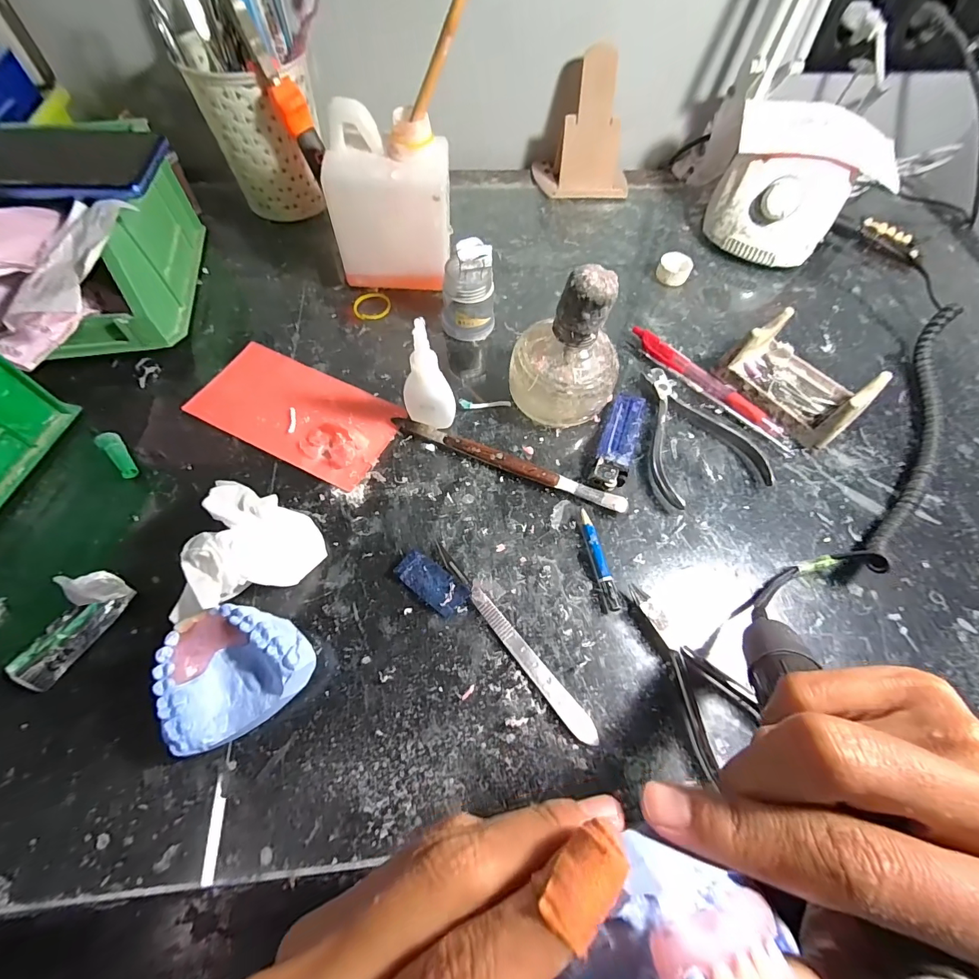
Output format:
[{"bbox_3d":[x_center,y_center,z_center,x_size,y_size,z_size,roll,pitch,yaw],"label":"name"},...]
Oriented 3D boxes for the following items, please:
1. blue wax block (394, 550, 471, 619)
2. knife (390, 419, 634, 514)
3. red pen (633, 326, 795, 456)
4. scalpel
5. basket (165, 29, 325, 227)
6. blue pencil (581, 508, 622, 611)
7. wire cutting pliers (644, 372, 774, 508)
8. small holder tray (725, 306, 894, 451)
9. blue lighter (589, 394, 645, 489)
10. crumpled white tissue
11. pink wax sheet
[{"bbox_3d":[-0.035,0.056,0.255,0.044,0.006,0.022,36,67,14],"label":"blue wax block"},{"bbox_3d":[0.012,-0.018,0.293,0.170,0.009,0.012,22,64,8],"label":"knife"},{"bbox_3d":[0.175,-0.083,0.333,0.019,0.011,0.151,-40,72,-20],"label":"red pen"},{"bbox_3d":[0.012,0.086,0.242,0.013,0.004,0.134,-36,71,-19],"label":"scalpel"},{"bbox_3d":[-0.201,-0.322,0.381,0.091,0.105,0.094,-28,68,-16],"label":"basket"},{"bbox_3d":[0.068,0.043,0.265,0.009,0.009,0.065,-9,64,-8],"label":"blue pencil"},{"bbox_3d":[0.145,-0.045,0.312,0.082,0.011,0.114,-16,65,-11],"label":"wire cutting pliers"},{"bbox_3d":[0.240,-0.086,0.322,0.061,0.043,0.091,-33,70,-18],"label":"small holder tray"},{"bbox_3d":[0.094,-0.036,0.304,0.024,0.013,0.081,20,64,7],"label":"blue lighter"},{"bbox_3d":[-0.141,0.028,0.236,0.068,0.053,0.064,-38,71,-20],"label":"crumpled white tissue"},{"bbox_3d":[-0.140,-0.058,0.305,0.142,0.007,0.074,25,65,9],"label":"pink wax sheet"}]

